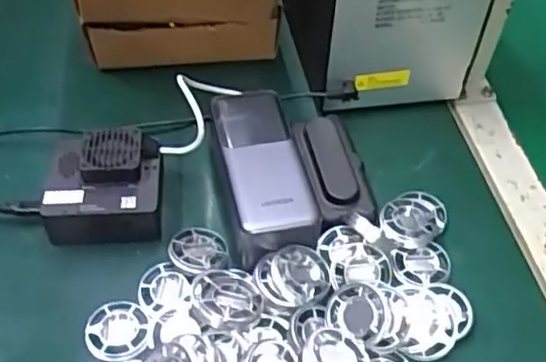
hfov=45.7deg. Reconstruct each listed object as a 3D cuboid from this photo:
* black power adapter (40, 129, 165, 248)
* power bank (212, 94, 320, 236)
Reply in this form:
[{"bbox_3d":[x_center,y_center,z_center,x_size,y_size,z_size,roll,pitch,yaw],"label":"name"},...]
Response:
[{"bbox_3d":[-0.120,0.003,0.463,0.080,0.049,0.074,-2,48,-4],"label":"black power adapter"},{"bbox_3d":[-0.009,-0.014,0.461,0.050,0.027,0.130,-8,50,-12],"label":"power bank"}]

